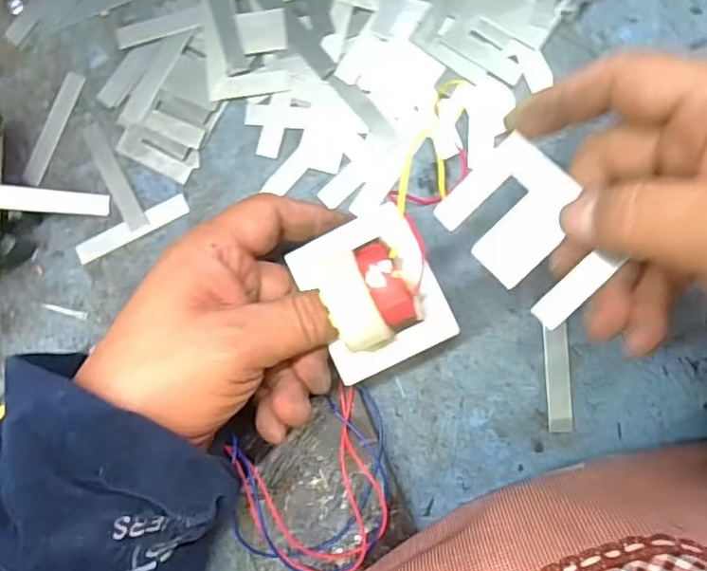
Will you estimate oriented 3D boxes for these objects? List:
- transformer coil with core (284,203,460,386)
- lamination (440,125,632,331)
[{"bbox_3d":[0.008,0.003,0.270,0.062,0.036,0.068,-26,85,5],"label":"transformer coil with core"},{"bbox_3d":[0.070,-0.023,0.240,0.046,0.004,0.067,-45,76,10],"label":"lamination"}]

